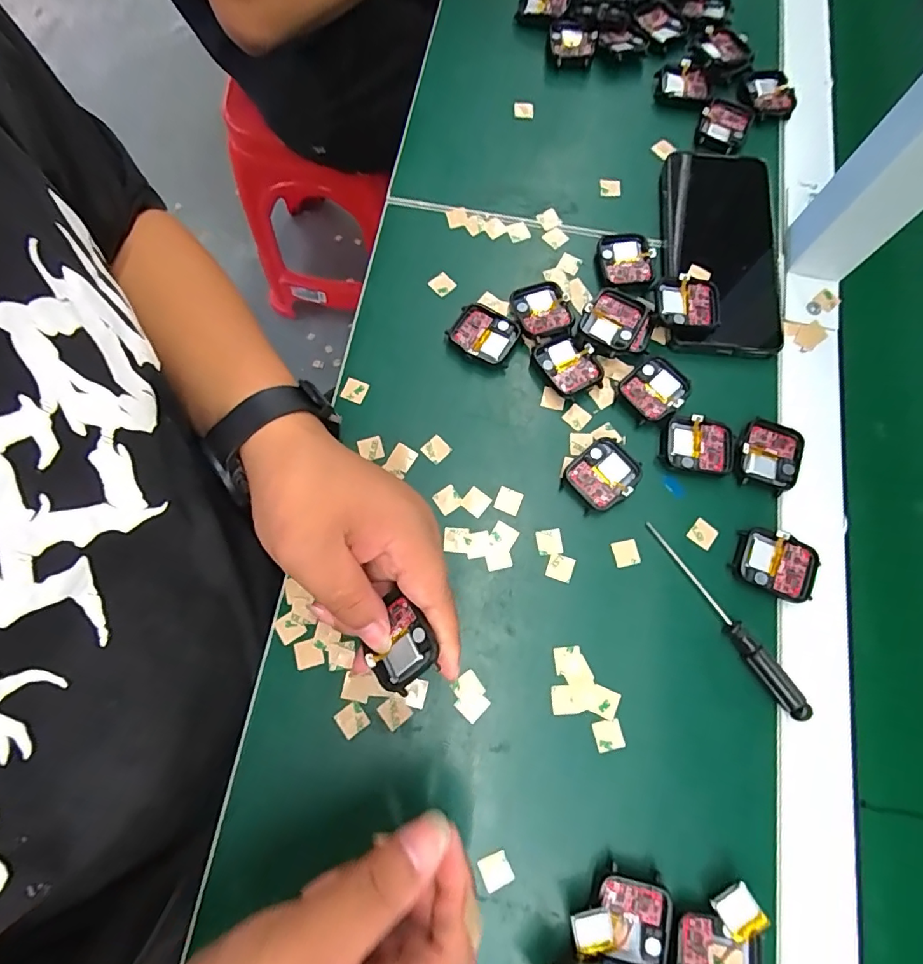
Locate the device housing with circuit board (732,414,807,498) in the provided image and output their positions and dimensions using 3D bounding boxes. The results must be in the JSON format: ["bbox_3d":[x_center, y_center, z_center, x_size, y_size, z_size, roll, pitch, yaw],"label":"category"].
[{"bbox_3d":[0.198,-0.016,0.324,0.039,0.006,0.045,25,75,5],"label":"device housing with circuit board"}]

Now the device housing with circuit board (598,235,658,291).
[{"bbox_3d":[0.119,-0.159,0.366,0.038,0.014,0.043,5,74,-1],"label":"device housing with circuit board"}]

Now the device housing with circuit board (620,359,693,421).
[{"bbox_3d":[0.129,-0.062,0.336,0.040,0.010,0.037,-38,79,-11],"label":"device housing with circuit board"}]

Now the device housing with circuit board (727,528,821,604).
[{"bbox_3d":[0.191,0.050,0.307,0.045,0.010,0.036,26,75,5],"label":"device housing with circuit board"}]

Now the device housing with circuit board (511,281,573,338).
[{"bbox_3d":[0.056,-0.120,0.352,0.035,0.012,0.044,-19,76,-7],"label":"device housing with circuit board"}]

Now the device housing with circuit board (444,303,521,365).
[{"bbox_3d":[0.014,-0.101,0.347,0.044,0.012,0.036,30,76,6],"label":"device housing with circuit board"}]

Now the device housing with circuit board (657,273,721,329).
[{"bbox_3d":[0.155,-0.119,0.346,0.042,0.019,0.034,7,74,0],"label":"device housing with circuit board"}]

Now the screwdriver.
[{"bbox_3d":[0.156,0.079,0.297,0.012,0.013,0.131,-31,78,-10],"label":"screwdriver"}]

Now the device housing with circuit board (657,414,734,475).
[{"bbox_3d":[0.153,-0.023,0.325,0.044,0.007,0.036,13,74,2],"label":"device housing with circuit board"}]

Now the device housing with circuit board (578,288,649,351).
[{"bbox_3d":[0.103,-0.109,0.343,0.037,0.013,0.044,30,76,6],"label":"device housing with circuit board"}]

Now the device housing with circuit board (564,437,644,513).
[{"bbox_3d":[0.090,-0.005,0.321,0.044,0.010,0.037,-41,80,-12],"label":"device housing with circuit board"}]

